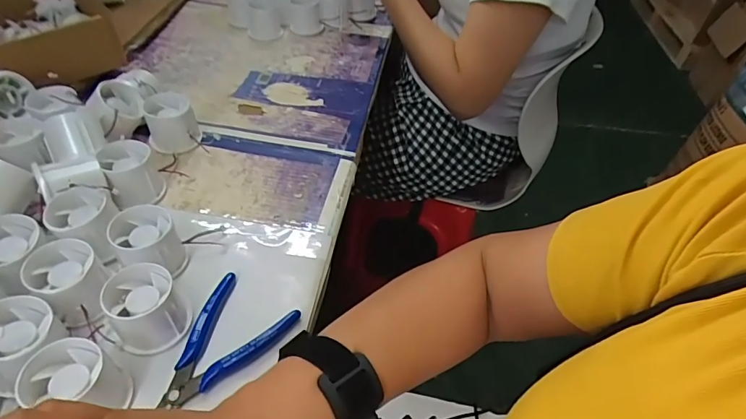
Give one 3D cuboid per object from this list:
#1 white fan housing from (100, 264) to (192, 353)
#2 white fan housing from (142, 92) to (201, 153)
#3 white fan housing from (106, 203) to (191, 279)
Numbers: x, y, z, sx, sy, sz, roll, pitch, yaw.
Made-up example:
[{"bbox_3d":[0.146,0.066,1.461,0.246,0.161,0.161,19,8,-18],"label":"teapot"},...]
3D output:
[{"bbox_3d":[-0.181,0.078,0.349,0.052,0.045,0.054,3,46,-3],"label":"white fan housing"},{"bbox_3d":[-0.234,-0.099,0.514,0.052,0.048,0.058,-21,51,-24],"label":"white fan housing"},{"bbox_3d":[-0.199,0.033,0.391,0.051,0.050,0.053,3,46,-3],"label":"white fan housing"}]

